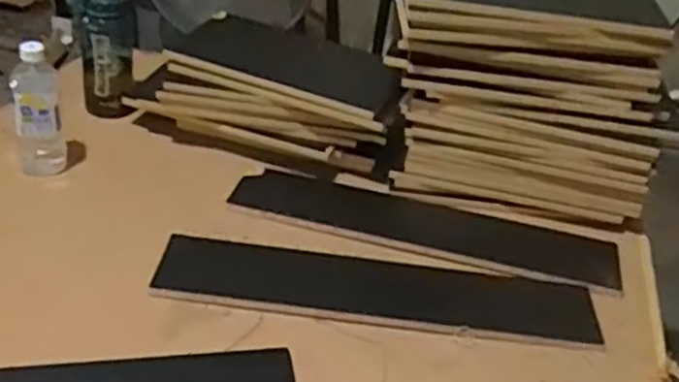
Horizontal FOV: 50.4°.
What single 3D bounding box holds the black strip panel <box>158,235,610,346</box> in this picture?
[{"bbox_3d":[0.051,0.134,0.945,0.561,0.019,0.108,7,35,-1],"label":"black strip panel"}]

